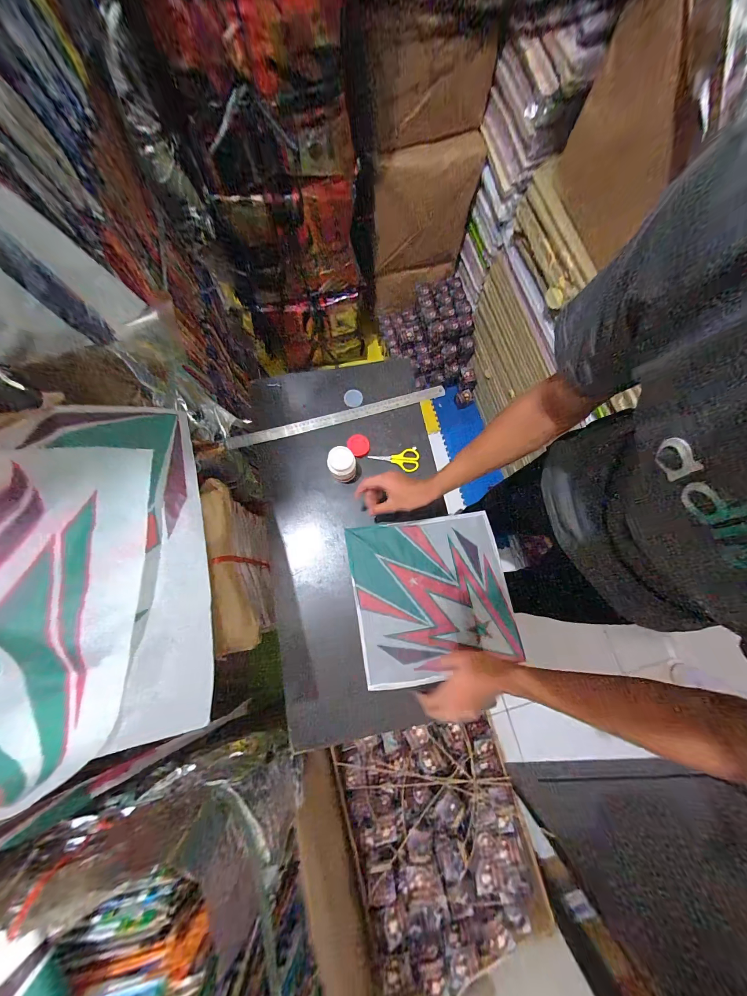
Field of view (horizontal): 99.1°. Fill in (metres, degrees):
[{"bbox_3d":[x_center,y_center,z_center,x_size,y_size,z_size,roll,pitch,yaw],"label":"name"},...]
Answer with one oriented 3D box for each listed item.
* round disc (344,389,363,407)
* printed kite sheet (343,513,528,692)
[{"bbox_3d":[-0.048,-0.240,0.766,0.044,0.006,0.045,-6,75,-2],"label":"round disc"},{"bbox_3d":[0.120,0.196,0.659,0.312,0.018,0.307,-9,78,-3],"label":"printed kite sheet"}]

